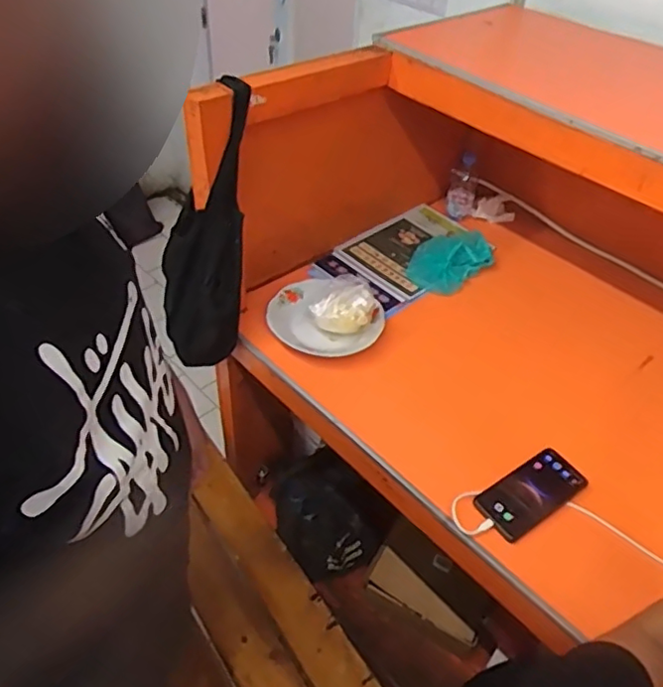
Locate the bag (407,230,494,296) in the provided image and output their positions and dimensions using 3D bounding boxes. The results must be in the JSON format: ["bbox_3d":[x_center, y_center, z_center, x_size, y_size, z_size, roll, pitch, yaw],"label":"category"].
[{"bbox_3d":[0.252,-0.180,1.248,0.198,0.062,0.115,-29,53,-30],"label":"bag"}]

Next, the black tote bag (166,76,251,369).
[{"bbox_3d":[-0.208,-0.168,0.991,0.165,0.464,0.106,-7,45,-11],"label":"black tote bag"}]

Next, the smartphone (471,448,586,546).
[{"bbox_3d":[0.293,0.219,0.854,0.171,0.009,0.080,-27,59,-25],"label":"smartphone"}]

